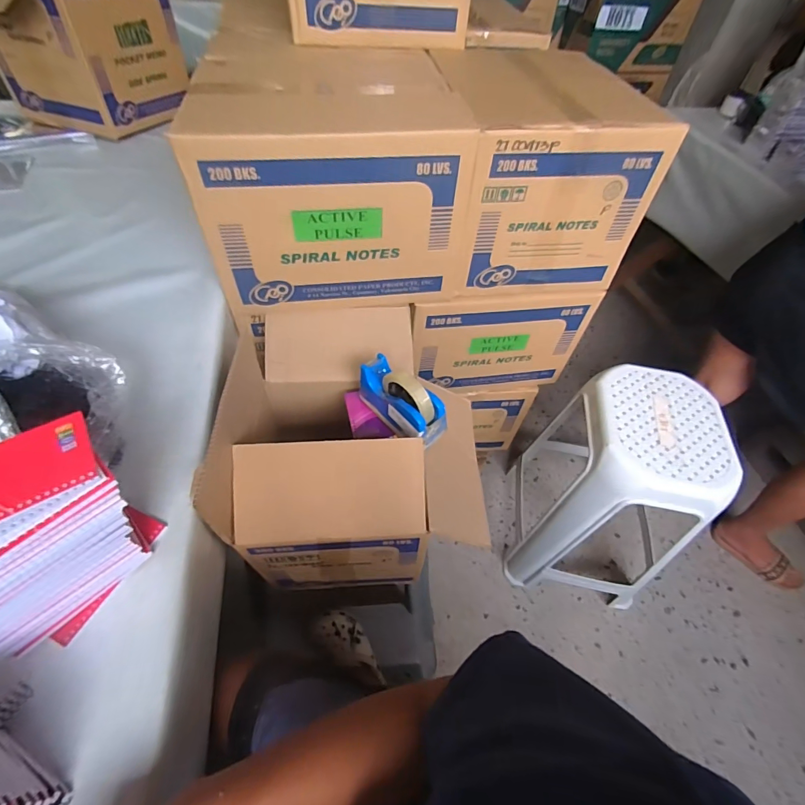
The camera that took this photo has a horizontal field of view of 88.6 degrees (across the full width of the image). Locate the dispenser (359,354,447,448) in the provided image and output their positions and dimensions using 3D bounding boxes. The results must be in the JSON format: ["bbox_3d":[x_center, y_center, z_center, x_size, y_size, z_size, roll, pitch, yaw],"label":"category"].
[{"bbox_3d":[-0.002,-0.010,0.673,0.059,0.111,0.159,-34,63,-27],"label":"dispenser"}]

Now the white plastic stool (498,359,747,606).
[{"bbox_3d":[0.504,0.232,1.068,0.297,0.578,0.345,11,53,3],"label":"white plastic stool"}]

